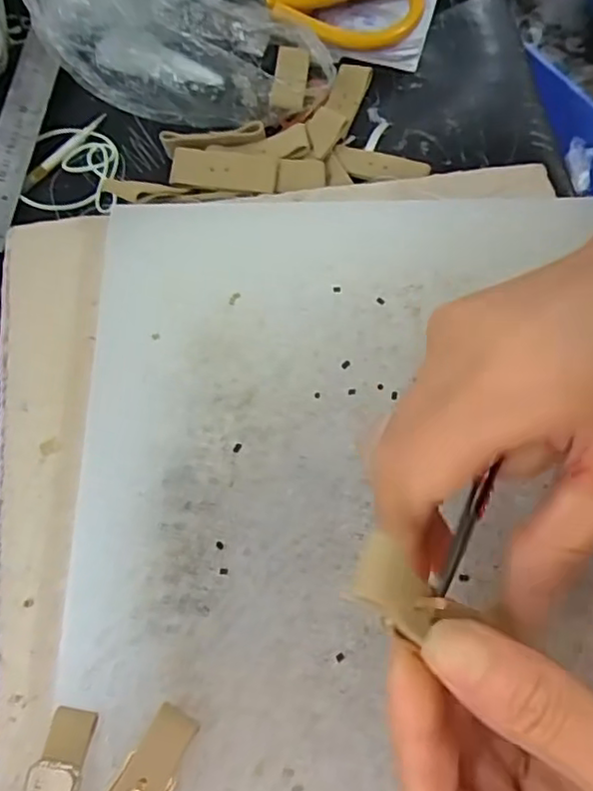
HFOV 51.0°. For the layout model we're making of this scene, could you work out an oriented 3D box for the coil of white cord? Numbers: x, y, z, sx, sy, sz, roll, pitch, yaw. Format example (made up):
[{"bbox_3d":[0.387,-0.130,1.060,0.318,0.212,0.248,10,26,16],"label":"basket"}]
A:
[{"bbox_3d":[-0.134,-0.140,0.378,0.052,0.009,0.068,-1,68,-1],"label":"coil of white cord"}]

